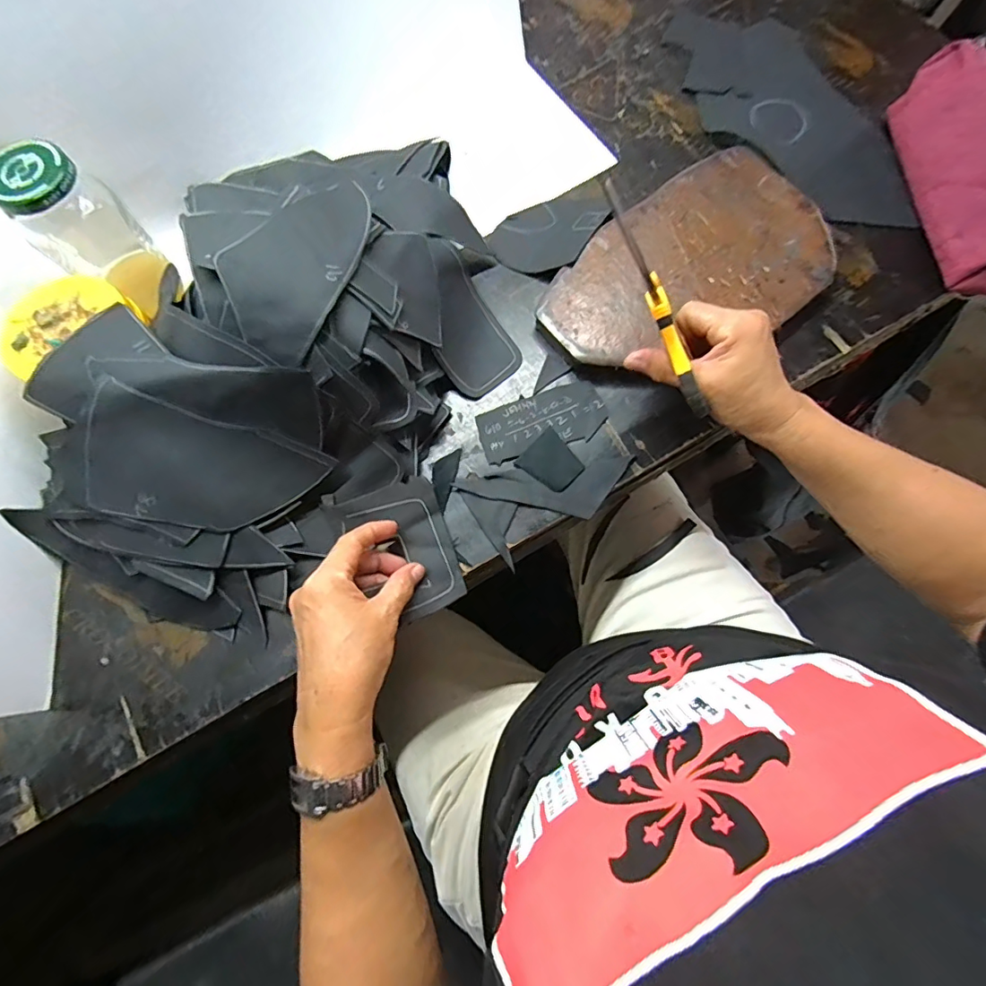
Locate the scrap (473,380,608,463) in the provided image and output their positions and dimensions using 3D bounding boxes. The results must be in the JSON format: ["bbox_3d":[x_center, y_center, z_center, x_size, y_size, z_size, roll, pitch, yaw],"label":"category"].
[{"bbox_3d":[0.043,-0.064,0.446,0.109,0.004,0.053,-15,74,-1],"label":"scrap"}]

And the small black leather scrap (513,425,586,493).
[{"bbox_3d":[0.050,-0.026,0.433,0.048,0.004,0.042,43,80,12],"label":"small black leather scrap"}]

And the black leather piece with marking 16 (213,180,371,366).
[{"bbox_3d":[-0.135,-0.172,0.364,0.071,0.021,0.154,28,70,-15],"label":"black leather piece with marking 16"}]

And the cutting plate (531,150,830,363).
[{"bbox_3d":[0.175,-0.200,0.461,0.265,0.020,0.169,-36,76,-8],"label":"cutting plate"}]

